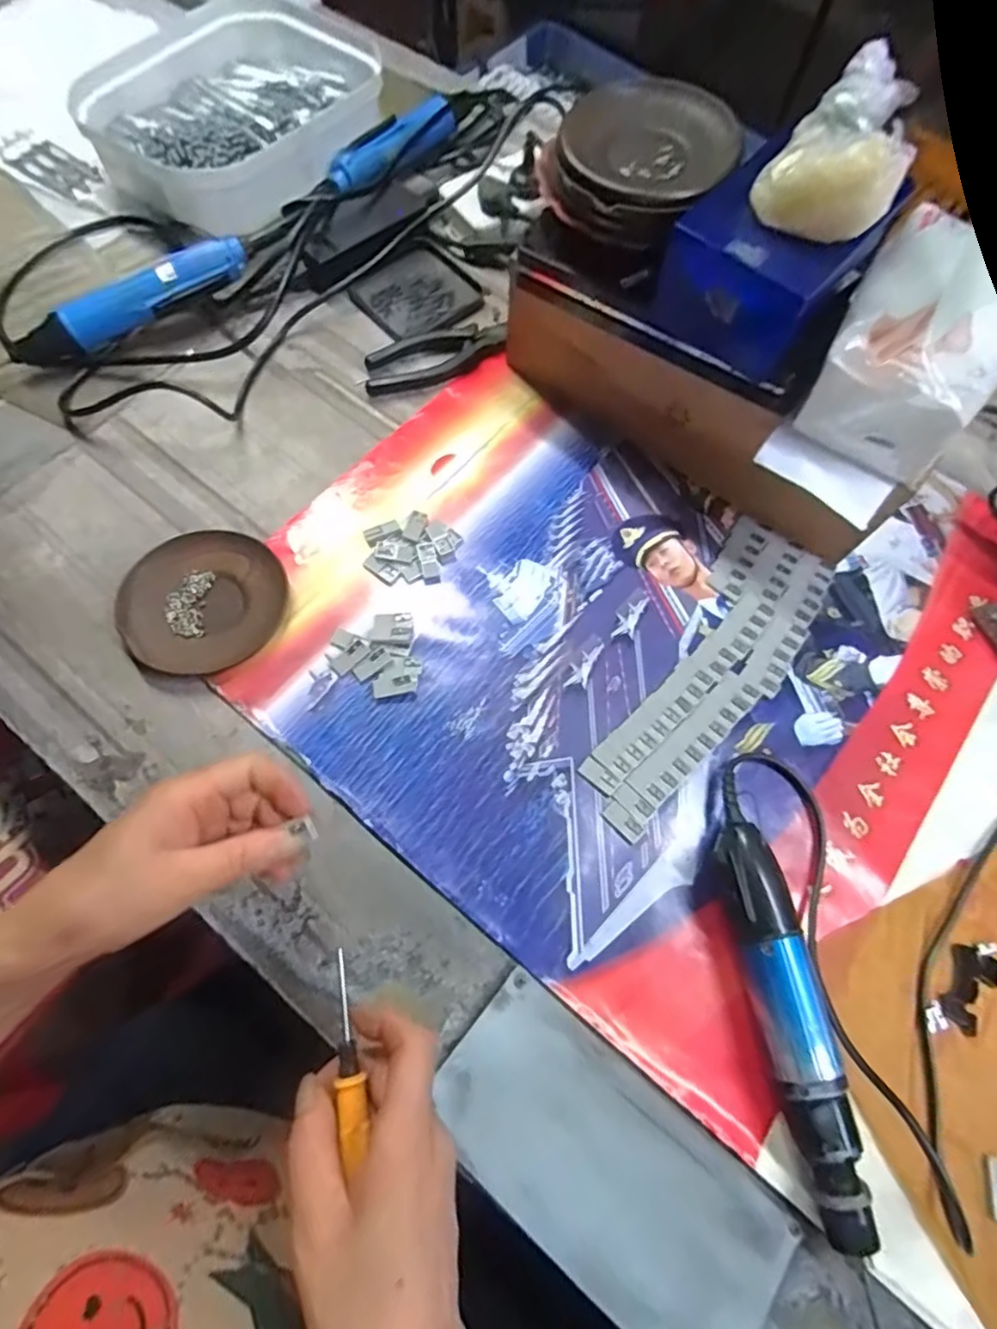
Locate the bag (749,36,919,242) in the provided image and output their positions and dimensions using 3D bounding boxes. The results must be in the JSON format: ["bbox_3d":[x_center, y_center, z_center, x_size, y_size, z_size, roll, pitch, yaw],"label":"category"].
[{"bbox_3d":[0.188,-0.283,0.329,0.070,0.045,0.083,25,70,7],"label":"bag"}]

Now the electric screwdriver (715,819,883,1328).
[{"bbox_3d":[0.168,0.207,0.344,0.040,0.042,0.233,-9,68,-7],"label":"electric screwdriver"}]

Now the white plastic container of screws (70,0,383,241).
[{"bbox_3d":[-0.252,-0.557,0.617,0.239,0.077,0.296,39,72,12],"label":"white plastic container of screws"}]

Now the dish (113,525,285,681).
[{"bbox_3d":[-0.214,-0.047,0.438,0.112,0.013,0.109,1,69,-2],"label":"dish"}]

